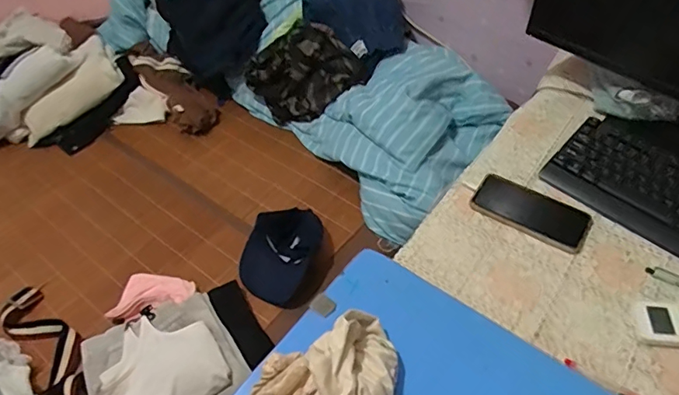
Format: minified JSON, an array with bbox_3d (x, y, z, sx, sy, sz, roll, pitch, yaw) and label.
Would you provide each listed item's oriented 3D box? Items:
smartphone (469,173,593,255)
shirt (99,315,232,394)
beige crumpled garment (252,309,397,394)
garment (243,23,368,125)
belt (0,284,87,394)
[{"bbox_3d":[0.287,0.019,0.747,0.164,0.009,0.082,26,55,23],"label":"smartphone"},{"bbox_3d":[-0.306,0.292,0.860,0.186,0.028,0.187,-28,53,-20],"label":"shirt"},{"bbox_3d":[-0.012,0.196,0.532,0.162,0.071,0.112,-19,51,-14],"label":"beige crumpled garment"},{"bbox_3d":[-0.099,-0.338,1.352,0.290,0.232,0.066,-32,8,18],"label":"garment"},{"bbox_3d":[-0.567,0.285,0.967,0.103,0.026,0.313,-37,57,-26],"label":"belt"}]

